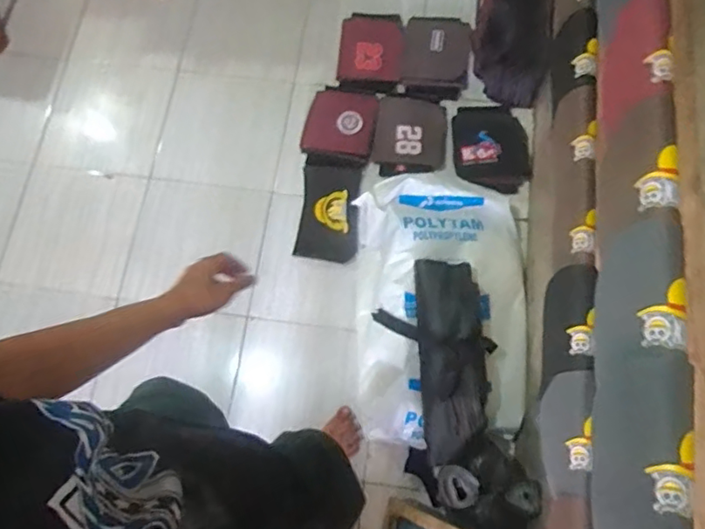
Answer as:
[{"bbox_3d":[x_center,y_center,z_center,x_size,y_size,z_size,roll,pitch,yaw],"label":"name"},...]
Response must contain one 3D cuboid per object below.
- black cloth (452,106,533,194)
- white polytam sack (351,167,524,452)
[{"bbox_3d":[0.429,-0.363,1.745,0.232,0.059,0.288,-1,75,1],"label":"black cloth"},{"bbox_3d":[0.247,0.110,1.586,0.460,0.152,0.747,-2,75,1],"label":"white polytam sack"}]

